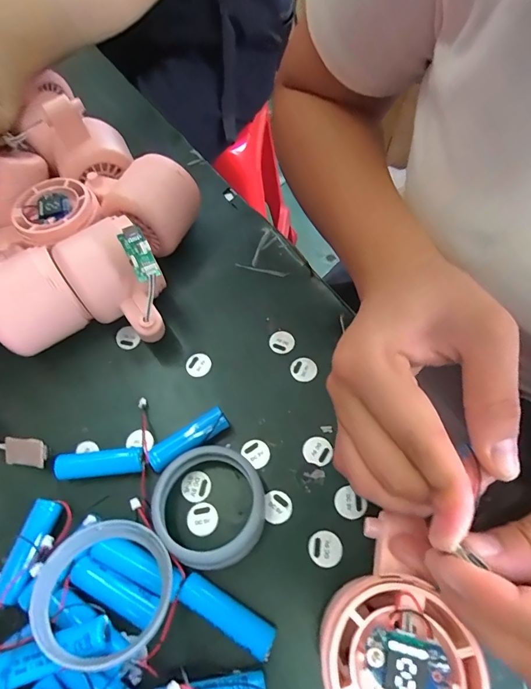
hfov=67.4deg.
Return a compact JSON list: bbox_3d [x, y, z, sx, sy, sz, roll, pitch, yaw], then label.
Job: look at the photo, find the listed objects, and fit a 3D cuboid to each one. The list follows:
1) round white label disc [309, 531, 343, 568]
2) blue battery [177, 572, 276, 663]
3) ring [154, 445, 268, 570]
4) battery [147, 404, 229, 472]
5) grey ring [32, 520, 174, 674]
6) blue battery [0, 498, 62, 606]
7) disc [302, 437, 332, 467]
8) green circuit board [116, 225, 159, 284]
[{"bbox_3d":[0.031,0.105,0.206,0.017,0.004,0.017,-2,60,3],"label":"round white label disc"},{"bbox_3d":[-0.018,0.129,0.192,0.049,0.013,0.013,26,65,17],"label":"blue battery"},{"bbox_3d":[-0.029,0.085,0.212,0.056,0.021,0.060,-2,60,3],"label":"ring"},{"bbox_3d":[-0.045,0.055,0.234,0.049,0.013,0.015,-29,63,-12],"label":"battery"},{"bbox_3d":[-0.073,0.111,0.181,0.058,0.006,0.059,6,41,-5],"label":"grey ring"},{"bbox_3d":[-0.124,0.109,0.211,0.017,0.014,0.048,11,62,10],"label":"blue battery"},{"bbox_3d":[0.029,0.061,0.230,0.015,0.004,0.016,-2,60,3],"label":"disc"},{"bbox_3d":[-0.075,-0.054,0.234,0.014,0.005,0.031,-24,95,-9],"label":"green circuit board"}]

